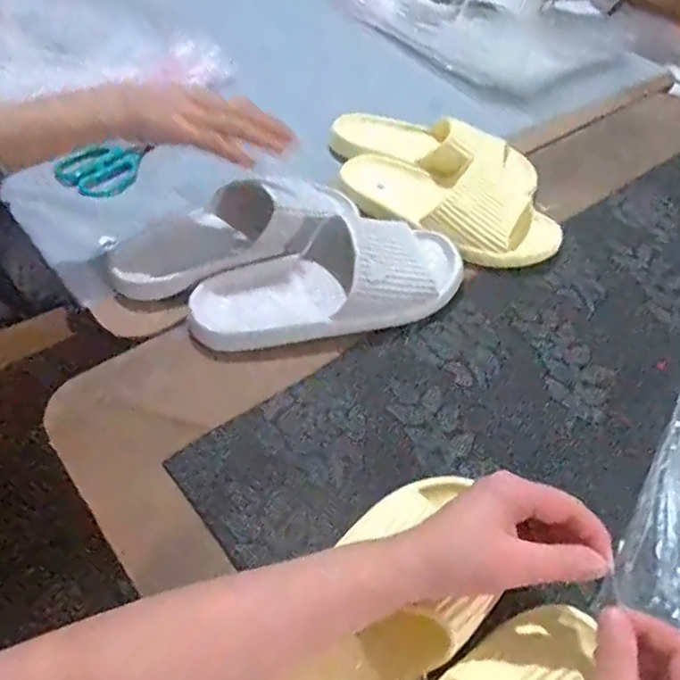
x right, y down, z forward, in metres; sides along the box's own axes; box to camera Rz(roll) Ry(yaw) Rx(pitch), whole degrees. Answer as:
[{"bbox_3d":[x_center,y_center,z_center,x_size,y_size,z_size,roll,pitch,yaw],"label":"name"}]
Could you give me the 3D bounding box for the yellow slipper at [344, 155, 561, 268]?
[{"bbox_3d":[0.119,-0.151,0.707,0.240,0.069,0.106,25,53,16],"label":"yellow slipper"}]

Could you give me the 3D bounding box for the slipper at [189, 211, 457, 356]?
[{"bbox_3d":[-0.007,-0.057,0.607,0.272,0.066,0.114,-17,53,-18],"label":"slipper"}]

